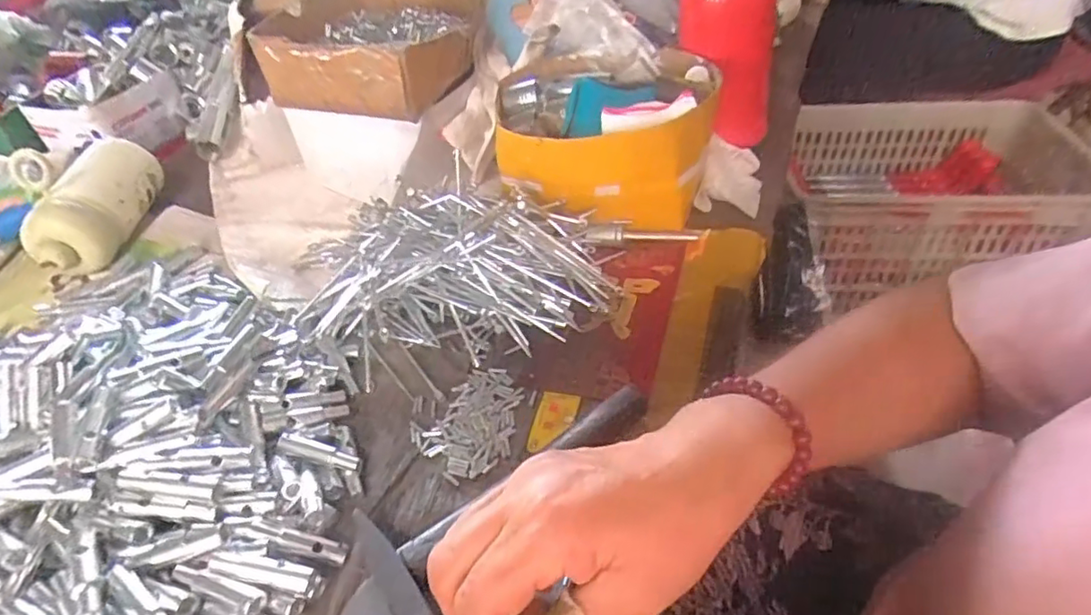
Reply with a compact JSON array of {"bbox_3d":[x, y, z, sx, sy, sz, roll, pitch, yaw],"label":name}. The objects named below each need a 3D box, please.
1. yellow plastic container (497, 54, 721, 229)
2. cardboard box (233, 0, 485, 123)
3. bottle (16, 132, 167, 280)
[{"bbox_3d":[0.049,-0.145,0.503,0.176,0.091,0.139,2,44,12],"label":"yellow plastic container"},{"bbox_3d":[-0.152,-0.247,0.553,0.182,0.057,0.174,10,46,16],"label":"cardboard box"},{"bbox_3d":[-0.406,-0.096,0.549,0.058,0.060,0.149,-8,43,1],"label":"bottle"}]

